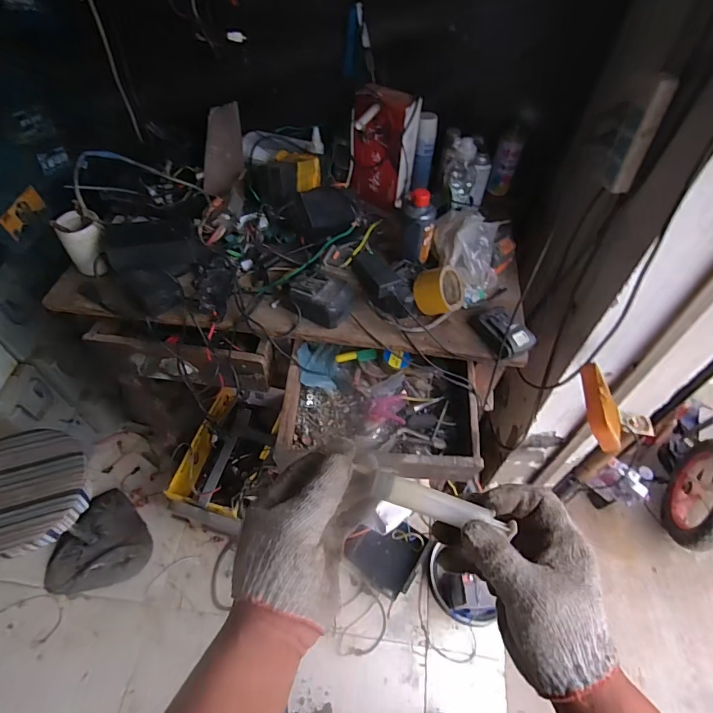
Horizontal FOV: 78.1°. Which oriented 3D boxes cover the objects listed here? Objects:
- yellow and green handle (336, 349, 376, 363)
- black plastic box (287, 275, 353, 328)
[{"bbox_3d":[0.001,-0.001,0.951,0.091,0.025,0.020,-9,53,-10],"label":"yellow and green handle"},{"bbox_3d":[-0.073,-0.115,0.862,0.114,0.044,0.084,23,54,15],"label":"black plastic box"}]

